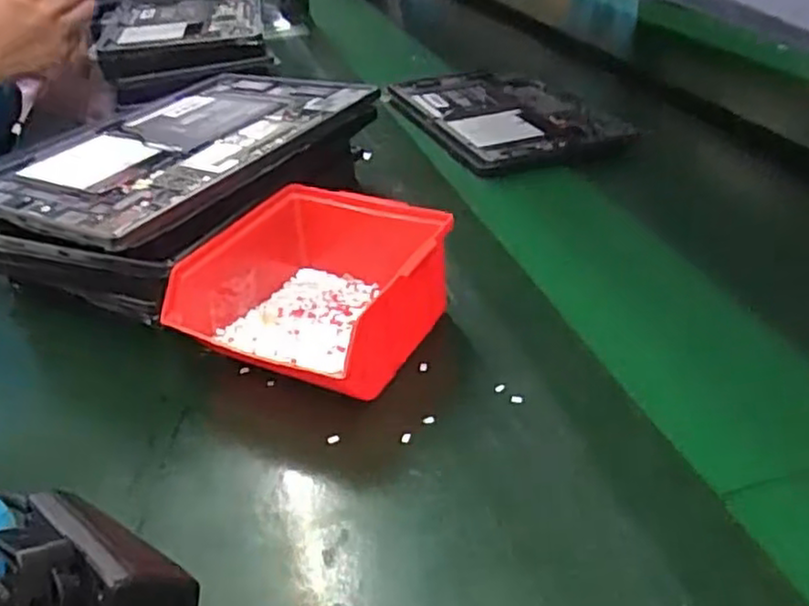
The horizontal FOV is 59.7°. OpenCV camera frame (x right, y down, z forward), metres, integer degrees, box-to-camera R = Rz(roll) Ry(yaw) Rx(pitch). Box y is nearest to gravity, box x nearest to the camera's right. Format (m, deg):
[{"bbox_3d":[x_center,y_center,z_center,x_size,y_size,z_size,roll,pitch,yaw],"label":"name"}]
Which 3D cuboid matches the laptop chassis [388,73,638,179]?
[{"bbox_3d":[0.105,-0.205,0.751,0.179,0.016,0.269,-17,37,-17],"label":"laptop chassis"}]

